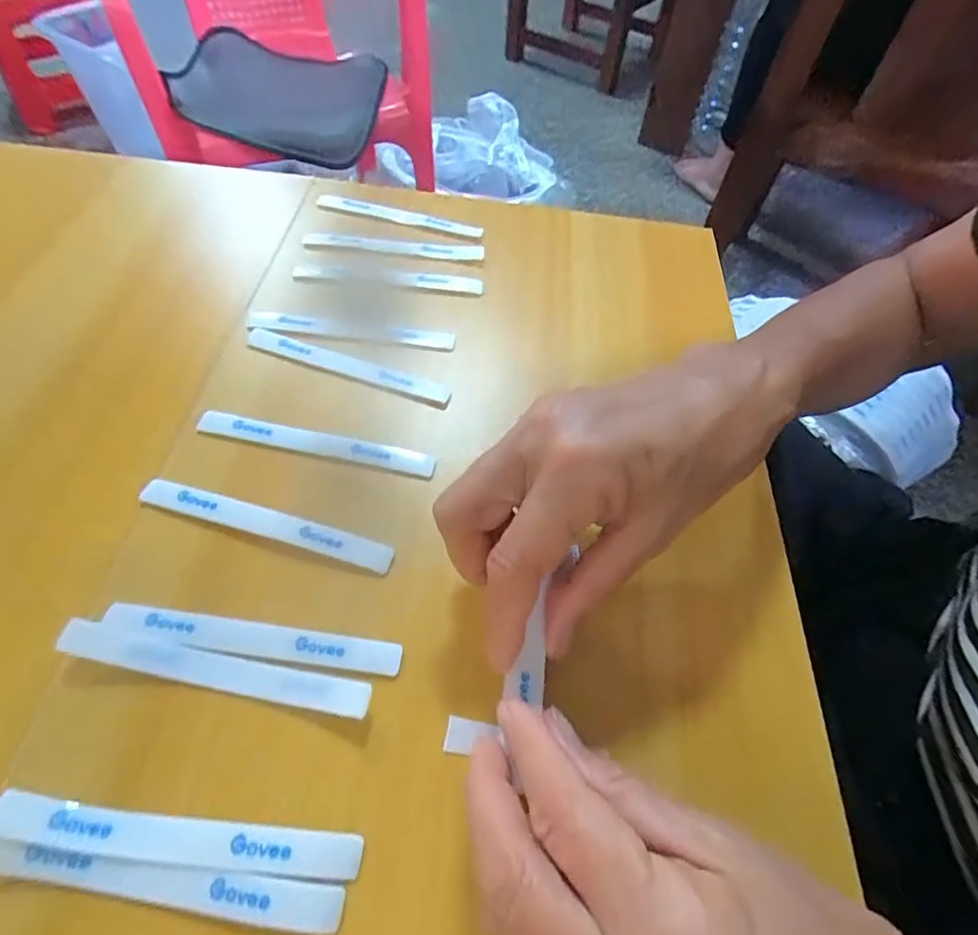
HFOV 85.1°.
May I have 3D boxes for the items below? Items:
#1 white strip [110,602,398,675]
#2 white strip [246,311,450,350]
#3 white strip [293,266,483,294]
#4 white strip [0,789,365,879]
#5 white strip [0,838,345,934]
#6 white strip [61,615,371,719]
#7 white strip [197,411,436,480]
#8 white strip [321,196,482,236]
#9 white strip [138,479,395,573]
[{"bbox_3d":[-0.093,0.068,0.214,0.116,0.004,0.015,9,58,0],"label":"white strip"},{"bbox_3d":[-0.081,-0.080,0.311,0.117,0.005,0.015,4,57,-1],"label":"white strip"},{"bbox_3d":[-0.063,-0.119,0.336,0.116,0.006,0.015,2,57,-3],"label":"white strip"},{"bbox_3d":[-0.103,0.123,0.176,0.119,0.006,0.014,7,57,1],"label":"white strip"},{"bbox_3d":[-0.106,0.132,0.169,0.119,0.005,0.013,7,57,1],"label":"white strip"},{"bbox_3d":[-0.102,0.077,0.203,0.115,0.012,0.013,11,57,3],"label":"white strip"},{"bbox_3d":[-0.085,-0.012,0.266,0.117,0.006,0.014,11,57,3],"label":"white strip"},{"bbox_3d":[-0.061,-0.173,0.366,0.113,0.007,0.010,11,57,3],"label":"white strip"},{"bbox_3d":[-0.100,0.025,0.239,0.117,0.005,0.014,15,71,5],"label":"white strip"}]

